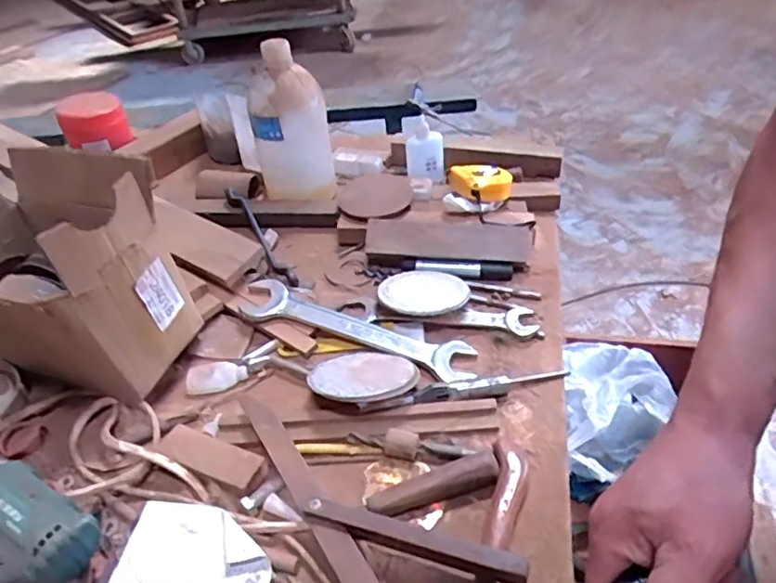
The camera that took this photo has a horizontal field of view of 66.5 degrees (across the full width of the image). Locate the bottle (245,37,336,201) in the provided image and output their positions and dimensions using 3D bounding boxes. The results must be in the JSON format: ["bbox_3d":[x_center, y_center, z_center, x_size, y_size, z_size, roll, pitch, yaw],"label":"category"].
[{"bbox_3d":[-0.123,-0.213,0.767,0.095,0.202,0.090,-8,40,-3],"label":"bottle"}]

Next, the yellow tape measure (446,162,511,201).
[{"bbox_3d":[0.118,-0.138,0.745,0.071,0.033,0.074,-18,41,-15],"label":"yellow tape measure"}]

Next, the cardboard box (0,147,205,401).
[{"bbox_3d":[-0.308,-0.015,0.552,0.213,0.191,0.140,10,42,17],"label":"cardboard box"}]

